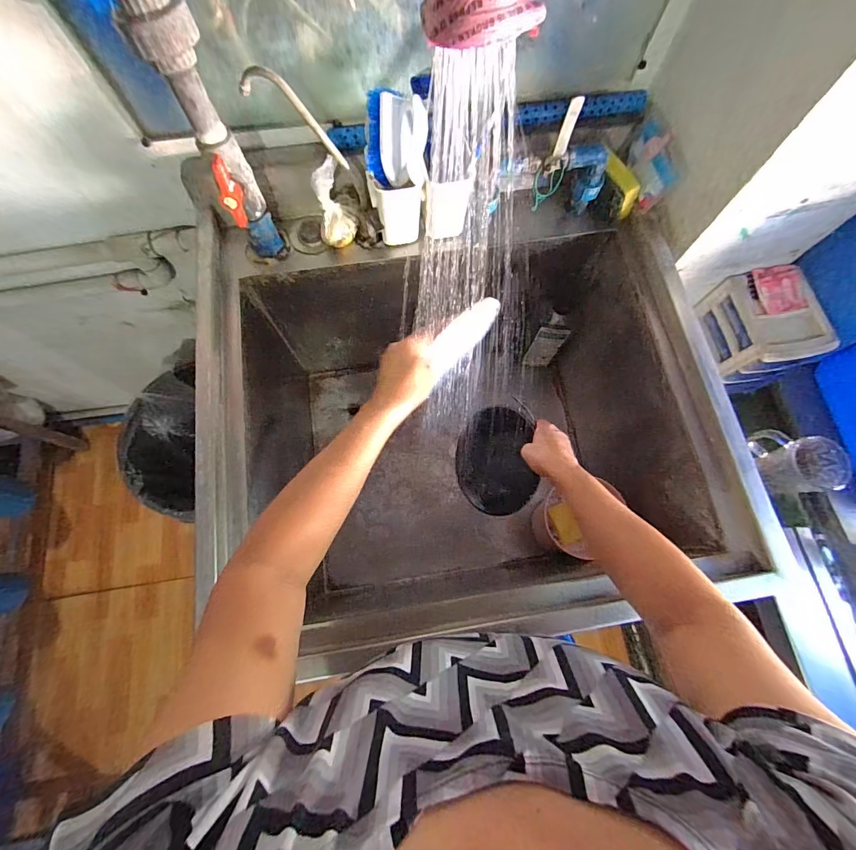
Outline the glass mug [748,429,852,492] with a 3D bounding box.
[{"bbox_3d":[0.632,0.064,0.693,0.103,0.085,0.103,0,74,-1],"label":"glass mug"}]

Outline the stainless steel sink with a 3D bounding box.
[{"bbox_3d":[0.045,0.007,0.769,0.715,0.467,0.656,-7,74,-3],"label":"stainless steel sink"}]

